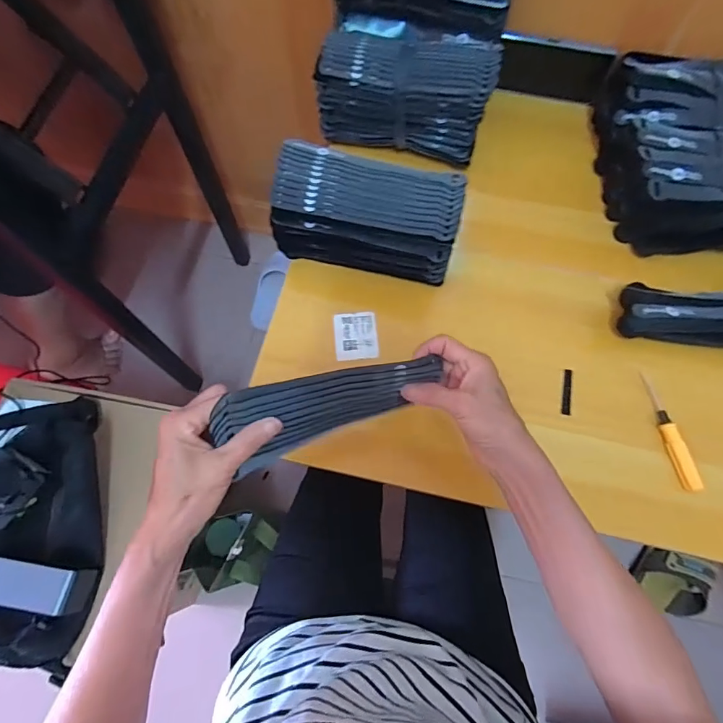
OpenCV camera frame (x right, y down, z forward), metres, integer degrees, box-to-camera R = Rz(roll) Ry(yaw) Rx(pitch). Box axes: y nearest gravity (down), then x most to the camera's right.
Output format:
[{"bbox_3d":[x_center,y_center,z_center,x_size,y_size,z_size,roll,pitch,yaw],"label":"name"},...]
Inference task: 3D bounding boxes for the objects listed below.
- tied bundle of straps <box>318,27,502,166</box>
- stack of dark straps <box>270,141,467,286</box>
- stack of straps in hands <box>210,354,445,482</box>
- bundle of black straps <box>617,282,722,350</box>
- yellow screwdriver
[{"bbox_3d":[0.052,-0.336,0.530,0.202,0.115,0.075,12,71,4],"label":"tied bundle of straps"},{"bbox_3d":[0.005,-0.163,0.483,0.202,0.086,0.094,9,70,3],"label":"stack of dark straps"},{"bbox_3d":[-0.021,0.038,0.355,0.192,0.055,0.048,-13,70,-25],"label":"stack of straps in hands"},{"bbox_3d":[0.402,-0.052,0.487,0.214,0.050,0.068,2,70,0],"label":"bundle of black straps"},{"bbox_3d":[0.324,0.074,0.455,0.015,0.021,0.124,-11,71,-5],"label":"yellow screwdriver"}]

